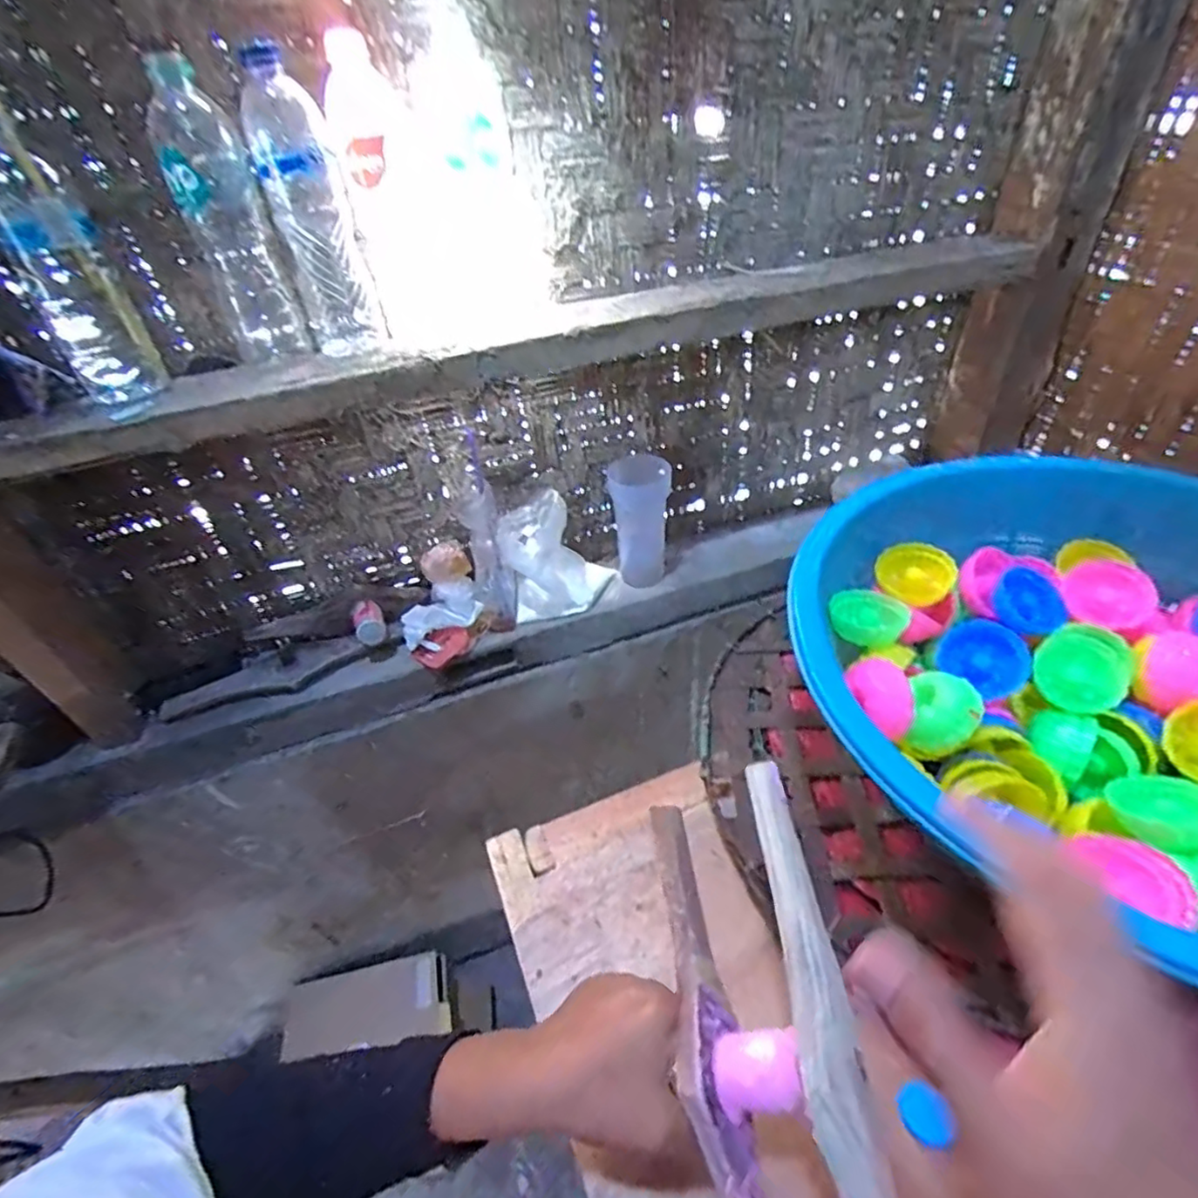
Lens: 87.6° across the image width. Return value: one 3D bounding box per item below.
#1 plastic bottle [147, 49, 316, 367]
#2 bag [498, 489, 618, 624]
[{"bbox_3d":[-0.315,-0.318,0.538,0.062,0.216,0.072,-23,45,-18],"label":"plastic bottle"},{"bbox_3d":[-0.053,-0.056,0.821,0.143,0.131,0.086,-15,44,-9],"label":"bag"}]

